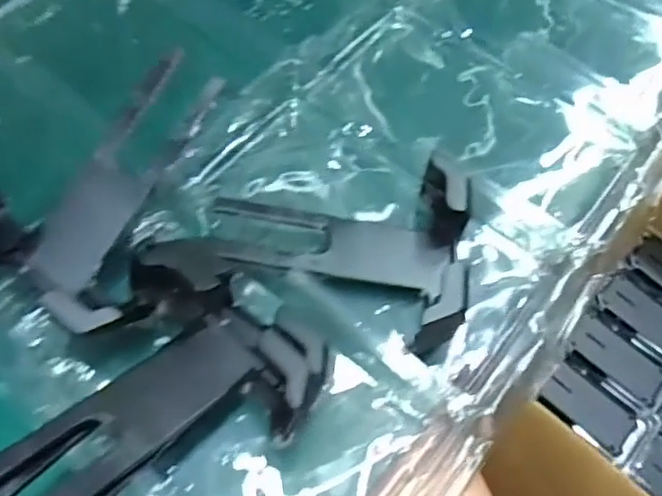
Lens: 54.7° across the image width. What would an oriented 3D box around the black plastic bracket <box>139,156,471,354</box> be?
[{"bbox_3d":[-0.005,-0.009,0.295,0.143,0.034,0.078,13,60,4],"label":"black plastic bracket"}]

